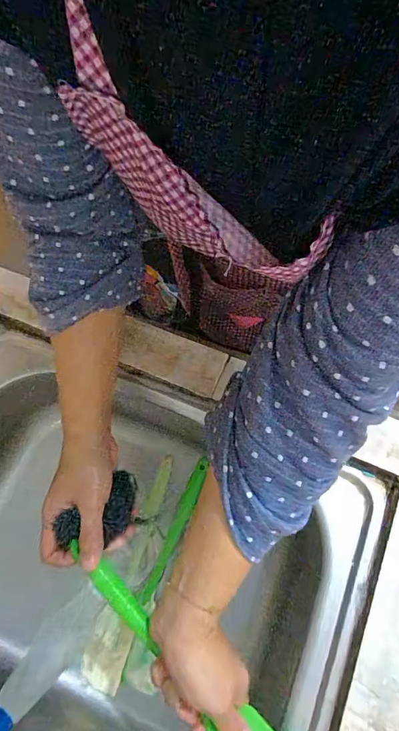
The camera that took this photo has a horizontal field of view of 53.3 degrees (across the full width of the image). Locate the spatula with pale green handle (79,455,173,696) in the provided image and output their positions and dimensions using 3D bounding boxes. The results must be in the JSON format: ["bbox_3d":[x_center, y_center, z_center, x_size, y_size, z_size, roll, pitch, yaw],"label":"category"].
[{"bbox_3d":[-0.085,0.257,0.516,0.049,0.015,0.273,14,71,7],"label":"spatula with pale green handle"}]

